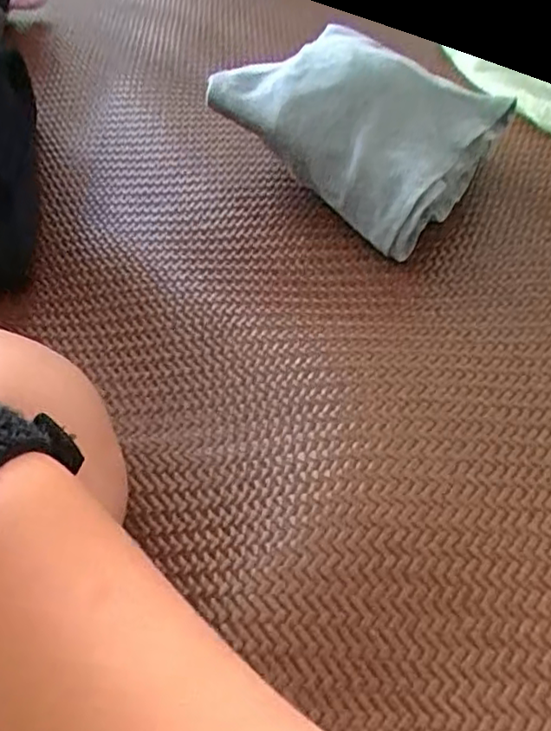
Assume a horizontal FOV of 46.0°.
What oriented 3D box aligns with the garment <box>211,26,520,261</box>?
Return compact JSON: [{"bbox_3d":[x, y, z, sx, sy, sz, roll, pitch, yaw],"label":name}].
[{"bbox_3d":[0.047,-0.170,0.433,0.170,0.102,0.127,27,56,26],"label":"garment"}]

